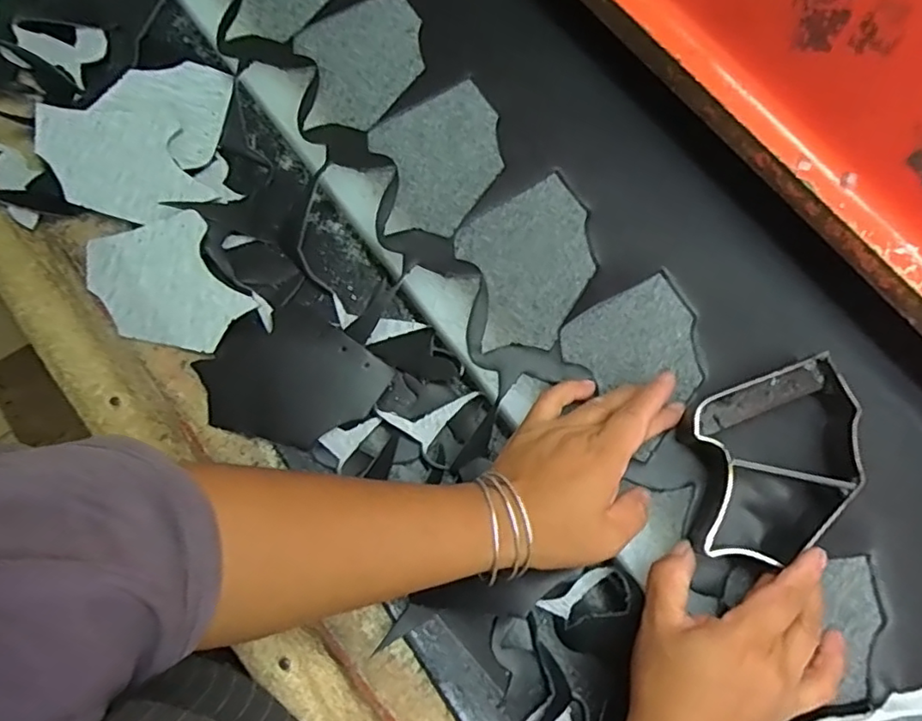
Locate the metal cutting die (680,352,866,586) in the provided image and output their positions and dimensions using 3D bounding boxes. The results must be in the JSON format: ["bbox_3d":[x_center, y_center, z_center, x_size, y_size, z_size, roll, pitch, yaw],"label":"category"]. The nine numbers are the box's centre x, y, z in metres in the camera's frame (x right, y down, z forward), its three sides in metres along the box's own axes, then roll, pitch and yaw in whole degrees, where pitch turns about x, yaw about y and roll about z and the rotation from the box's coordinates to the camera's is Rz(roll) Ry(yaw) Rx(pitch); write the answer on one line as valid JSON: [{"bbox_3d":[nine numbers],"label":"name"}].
[{"bbox_3d":[0.204,0.071,0.393,0.134,0.037,0.114,-20,78,-4],"label":"metal cutting die"}]

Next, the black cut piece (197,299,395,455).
[{"bbox_3d":[-0.124,0.015,0.436,0.115,0.019,0.102,34,79,6],"label":"black cut piece"}]

